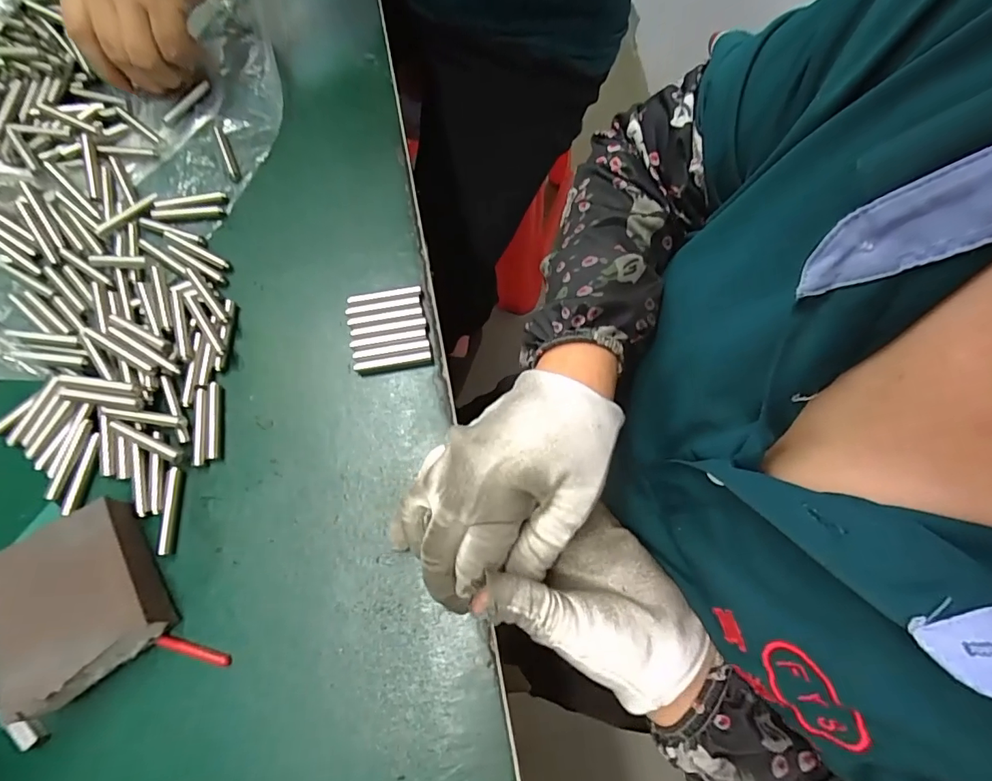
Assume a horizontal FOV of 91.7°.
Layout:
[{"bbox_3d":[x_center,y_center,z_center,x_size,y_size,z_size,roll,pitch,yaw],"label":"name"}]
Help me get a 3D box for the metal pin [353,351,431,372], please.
[{"bbox_3d":[-0.065,-0.018,0.302,0.048,0.006,0.006,-9,72,-1],"label":"metal pin"}]

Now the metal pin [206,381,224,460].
[{"bbox_3d":[-0.170,0.018,0.292,0.007,0.007,0.048,-10,72,-1],"label":"metal pin"}]

